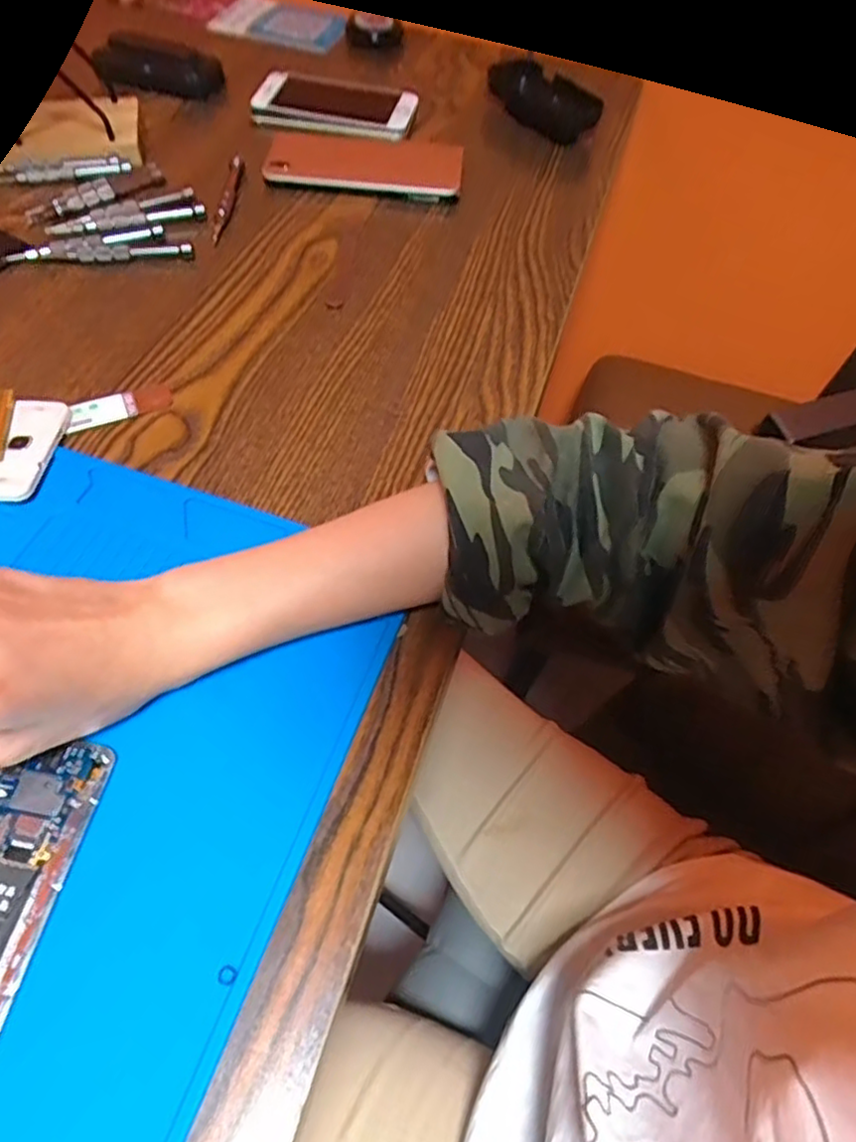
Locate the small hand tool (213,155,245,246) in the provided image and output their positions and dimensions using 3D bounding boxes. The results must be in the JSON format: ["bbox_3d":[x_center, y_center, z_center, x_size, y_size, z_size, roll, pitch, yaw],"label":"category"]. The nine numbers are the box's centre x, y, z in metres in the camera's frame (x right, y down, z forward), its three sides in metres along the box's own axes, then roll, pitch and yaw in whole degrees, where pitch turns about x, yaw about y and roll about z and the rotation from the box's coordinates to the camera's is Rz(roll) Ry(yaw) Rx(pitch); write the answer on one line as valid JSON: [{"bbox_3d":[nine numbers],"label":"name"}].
[{"bbox_3d":[-0.149,-0.282,0.496,0.012,0.011,0.104,1,58,-3],"label":"small hand tool"}]

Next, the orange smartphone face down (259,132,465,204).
[{"bbox_3d":[-0.051,-0.327,0.530,0.154,0.013,0.073,5,58,0],"label":"orange smartphone face down"}]

